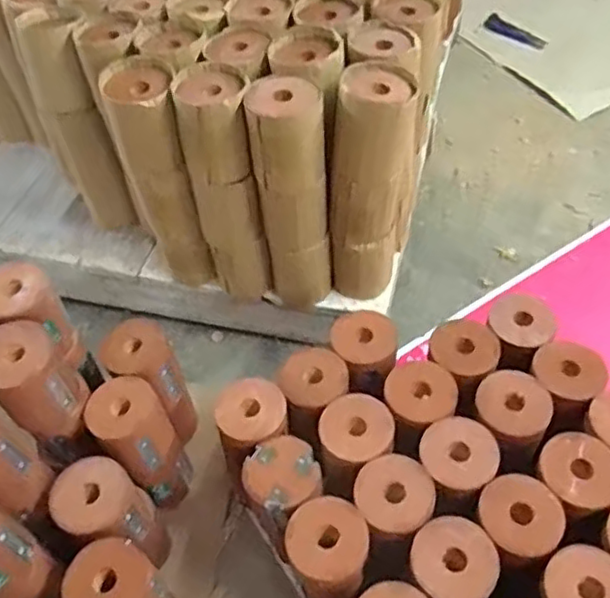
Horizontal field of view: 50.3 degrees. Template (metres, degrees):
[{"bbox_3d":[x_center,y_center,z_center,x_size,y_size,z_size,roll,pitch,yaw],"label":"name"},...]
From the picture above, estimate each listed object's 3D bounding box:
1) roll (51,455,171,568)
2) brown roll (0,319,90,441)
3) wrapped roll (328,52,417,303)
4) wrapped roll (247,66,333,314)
[{"bbox_3d":[-0.202,0.254,0.722,0.097,0.179,0.082,29,60,25],"label":"roll"},{"bbox_3d":[-0.290,0.091,0.701,0.084,0.113,0.080,35,62,28],"label":"brown roll"},{"bbox_3d":[0.082,-0.136,0.814,0.089,0.308,0.097,-3,51,3],"label":"wrapped roll"},{"bbox_3d":[-0.014,-0.119,0.822,0.081,0.320,0.080,-3,51,3],"label":"wrapped roll"}]

